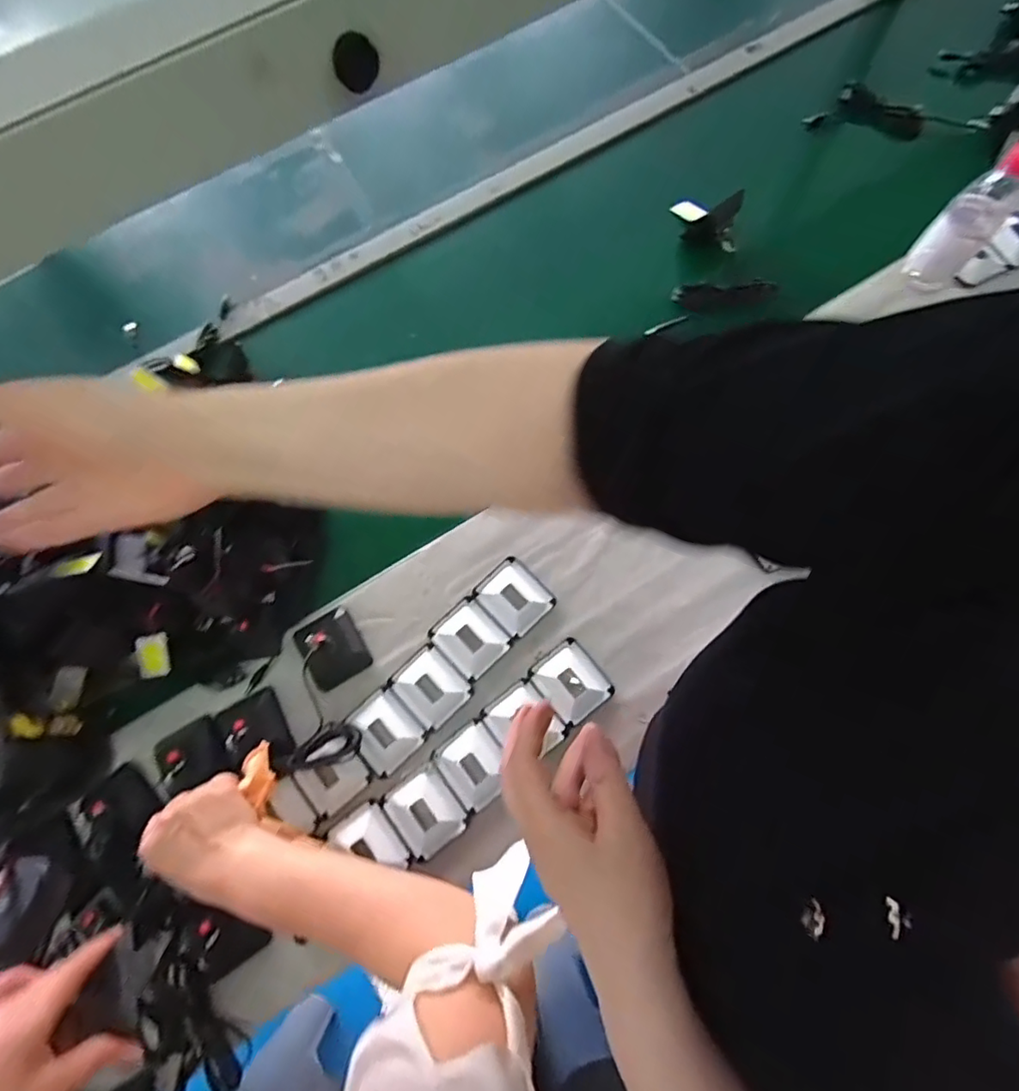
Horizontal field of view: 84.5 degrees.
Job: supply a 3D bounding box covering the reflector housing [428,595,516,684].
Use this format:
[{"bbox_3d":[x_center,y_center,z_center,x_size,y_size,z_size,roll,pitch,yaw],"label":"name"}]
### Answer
[{"bbox_3d":[-0.045,0.105,0.641,0.068,0.013,0.078,-43,76,-11],"label":"reflector housing"}]

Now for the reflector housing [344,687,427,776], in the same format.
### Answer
[{"bbox_3d":[-0.139,0.202,0.612,0.065,0.015,0.075,-42,76,-10],"label":"reflector housing"}]

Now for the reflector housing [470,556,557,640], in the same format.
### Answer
[{"bbox_3d":[0.005,0.058,0.643,0.065,0.014,0.078,-43,76,-11],"label":"reflector housing"}]

